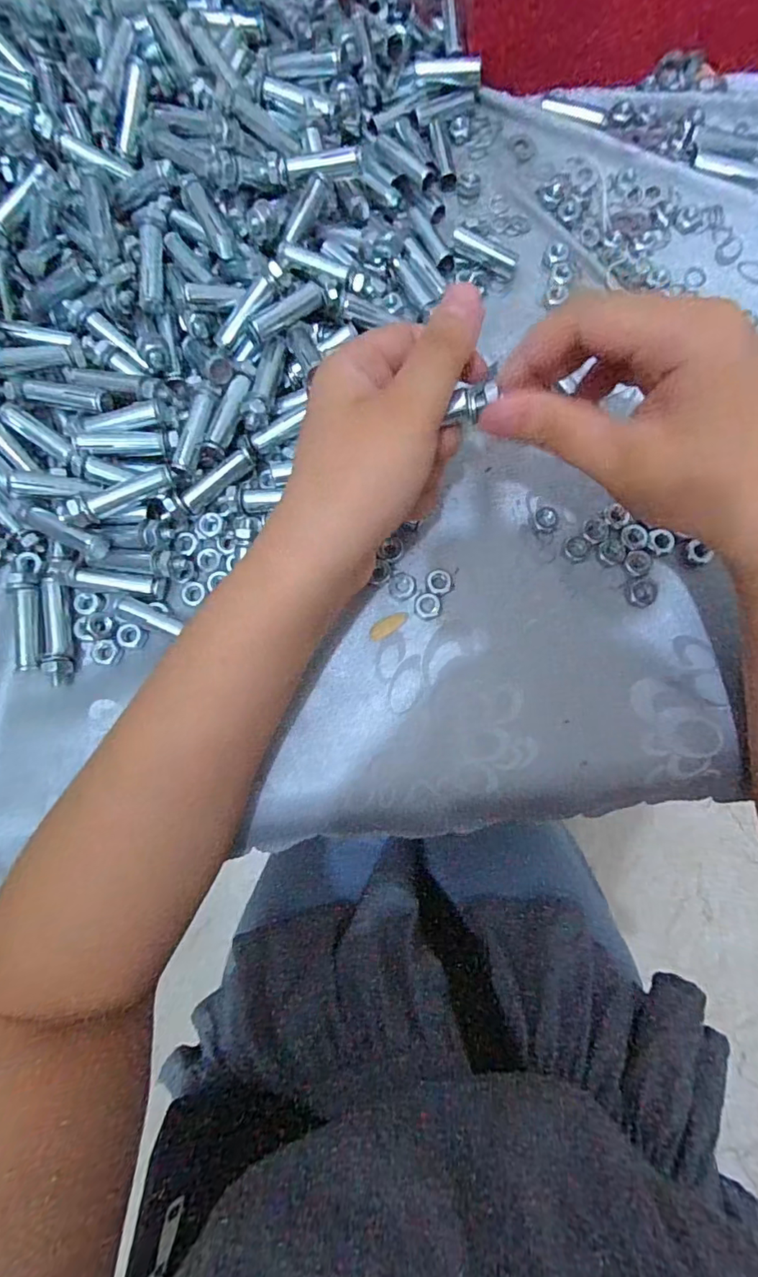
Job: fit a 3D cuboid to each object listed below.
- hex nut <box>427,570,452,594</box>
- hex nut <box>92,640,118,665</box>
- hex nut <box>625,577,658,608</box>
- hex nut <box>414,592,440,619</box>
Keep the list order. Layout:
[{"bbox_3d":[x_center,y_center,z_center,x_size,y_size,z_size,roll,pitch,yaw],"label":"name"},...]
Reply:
[{"bbox_3d":[0.031,-0.030,0.263,0.012,0.004,0.013,18,81,4],"label":"hex nut"},{"bbox_3d":[-0.140,0.007,0.261,0.012,0.004,0.012,24,81,5],"label":"hex nut"},{"bbox_3d":[0.133,-0.024,0.258,0.016,0.004,0.015,-2,80,1],"label":"hex nut"},{"bbox_3d":[0.025,-0.017,0.261,0.013,0.004,0.014,14,81,4],"label":"hex nut"}]

